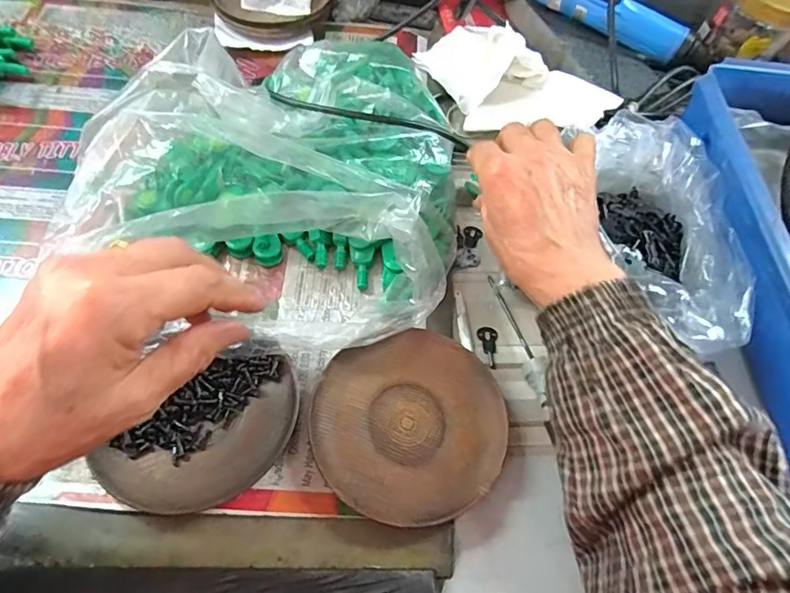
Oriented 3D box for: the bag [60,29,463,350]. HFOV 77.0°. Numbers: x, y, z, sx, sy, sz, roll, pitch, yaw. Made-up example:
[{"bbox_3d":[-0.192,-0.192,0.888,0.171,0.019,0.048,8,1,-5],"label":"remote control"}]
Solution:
[{"bbox_3d":[-0.070,-0.100,0.350,0.243,0.084,0.303,20,60,6],"label":"bag"}]

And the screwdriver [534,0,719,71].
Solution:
[{"bbox_3d":[0.199,-0.266,0.467,0.203,0.038,0.041,31,63,14],"label":"screwdriver"}]

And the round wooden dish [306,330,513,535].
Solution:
[{"bbox_3d":[0.010,0.076,0.299,0.111,0.019,0.110,2,60,-4],"label":"round wooden dish"}]

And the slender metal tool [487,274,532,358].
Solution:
[{"bbox_3d":[0.082,0.014,0.354,0.004,0.004,0.069,-14,62,-13],"label":"slender metal tool"}]

